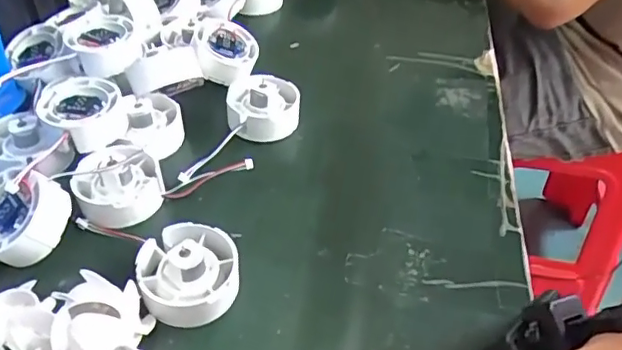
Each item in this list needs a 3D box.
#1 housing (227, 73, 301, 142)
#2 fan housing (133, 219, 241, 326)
[{"bbox_3d":[-0.037,-0.054,0.432,0.056,0.036,0.053,2,44,0],"label":"housing"},{"bbox_3d":[-0.067,0.056,0.308,0.052,0.032,0.063,-16,46,-18],"label":"fan housing"}]

